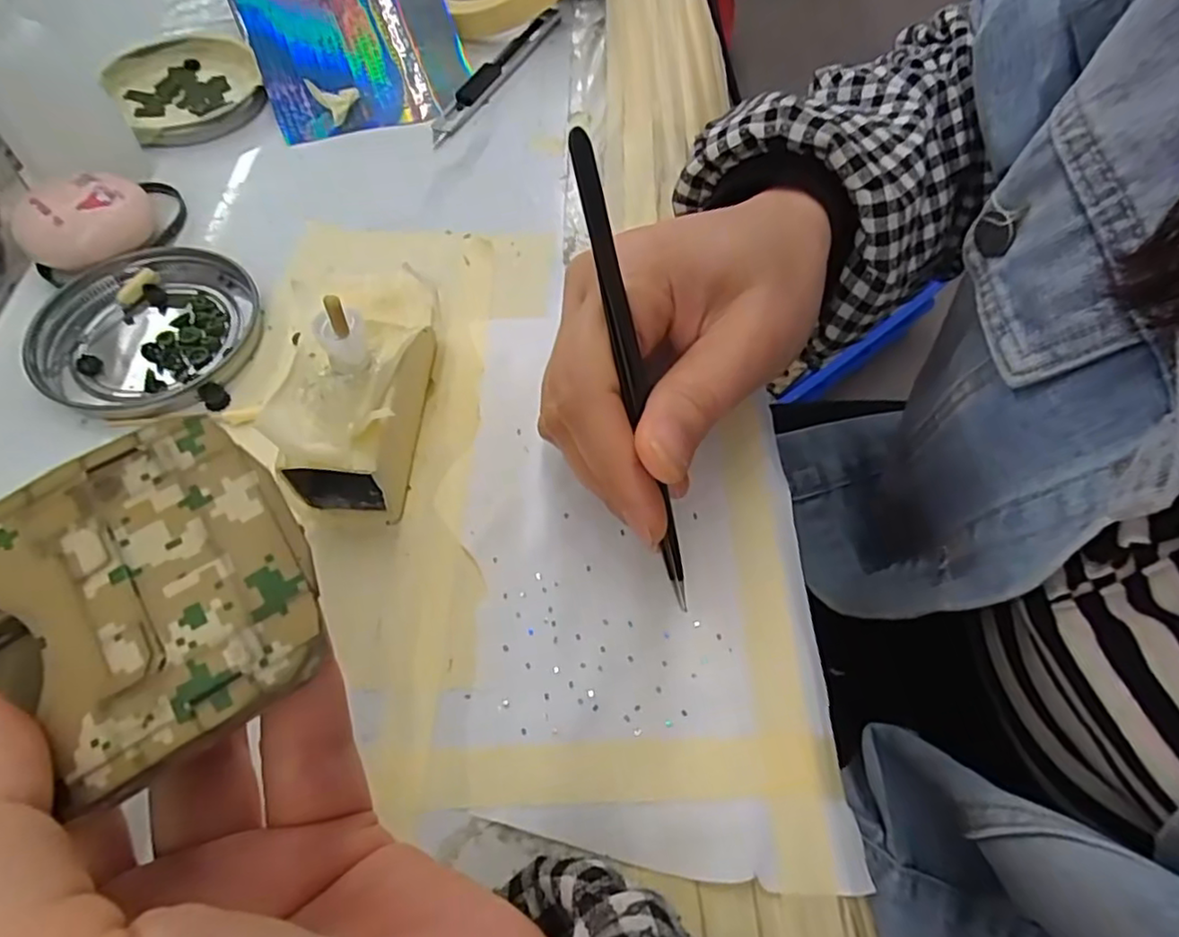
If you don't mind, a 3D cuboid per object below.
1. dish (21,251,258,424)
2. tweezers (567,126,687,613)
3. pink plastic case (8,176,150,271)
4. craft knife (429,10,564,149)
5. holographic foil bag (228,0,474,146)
[{"bbox_3d":[-0.167,-0.053,0.243,0.077,0.008,0.078,1,59,-1],"label":"dish"},{"bbox_3d":[0.013,-0.019,0.175,0.009,0.133,0.011,-20,21,-13],"label":"tweezers"},{"bbox_3d":[-0.203,-0.098,0.259,0.046,0.022,0.033,-21,62,-13],"label":"pink plastic case"},{"bbox_3d":[-0.048,-0.212,0.341,0.015,0.008,0.128,22,61,11],"label":"craft knife"},{"bbox_3d":[-0.133,-0.258,0.330,0.107,0.044,0.188,-20,81,-11],"label":"holographic foil bag"}]

